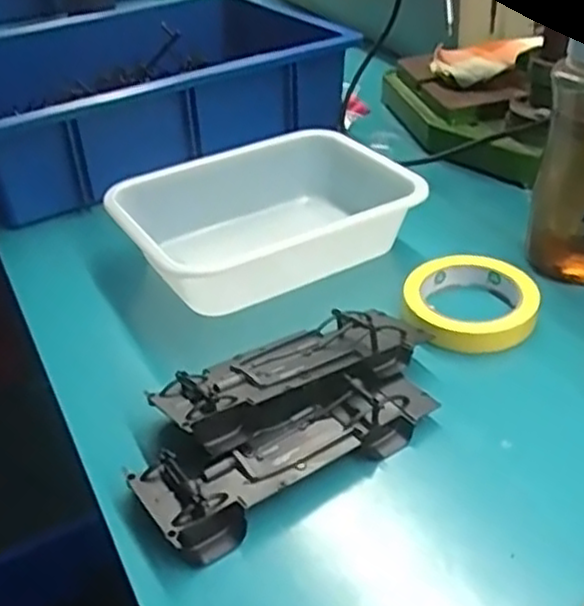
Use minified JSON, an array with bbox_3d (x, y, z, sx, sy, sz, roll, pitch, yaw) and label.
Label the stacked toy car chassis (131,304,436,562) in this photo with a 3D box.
[{"bbox_3d":[-0.001,0.064,0.468,0.226,0.042,0.112,-27,41,-26],"label":"stacked toy car chassis"}]

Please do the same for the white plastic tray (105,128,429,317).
[{"bbox_3d":[-0.023,-0.080,0.651,0.239,0.081,0.157,-24,40,-23],"label":"white plastic tray"}]

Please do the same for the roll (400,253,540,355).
[{"bbox_3d":[0.138,0.001,0.567,0.102,0.029,0.099,-4,37,3],"label":"roll"}]

